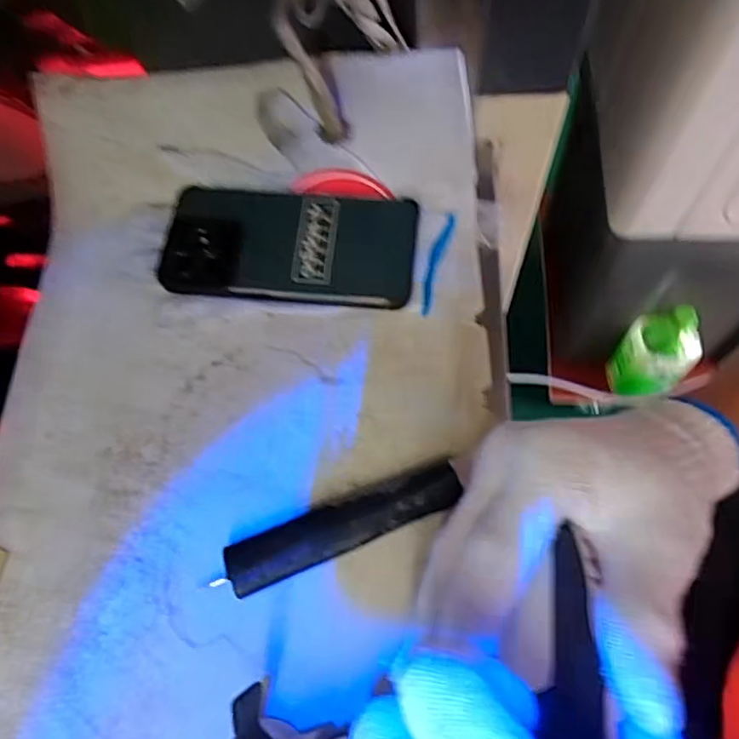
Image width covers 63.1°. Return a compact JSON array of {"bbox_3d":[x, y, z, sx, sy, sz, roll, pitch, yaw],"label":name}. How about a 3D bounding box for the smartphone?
[{"bbox_3d":[-0.053,-0.082,0.393,0.161,0.008,0.077,4,72,6],"label":"smartphone"}]

